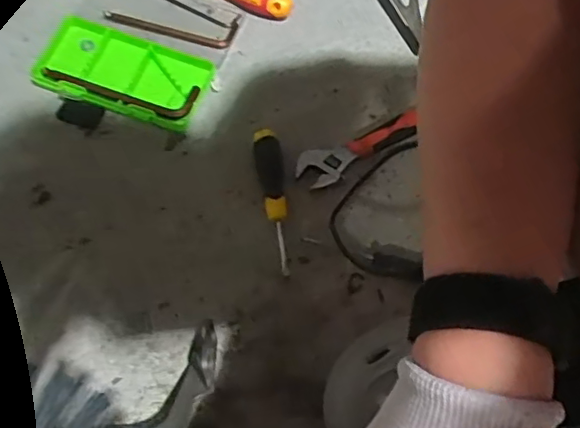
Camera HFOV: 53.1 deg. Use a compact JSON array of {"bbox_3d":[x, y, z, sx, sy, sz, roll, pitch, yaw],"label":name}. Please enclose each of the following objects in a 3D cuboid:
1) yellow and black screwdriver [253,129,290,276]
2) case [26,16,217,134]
[{"bbox_3d":[-0.013,-0.017,0.604,0.027,0.025,0.155,-9,63,-9],"label":"yellow and black screwdriver"},{"bbox_3d":[-0.190,-0.160,0.661,0.187,0.021,0.097,17,63,6],"label":"case"}]

